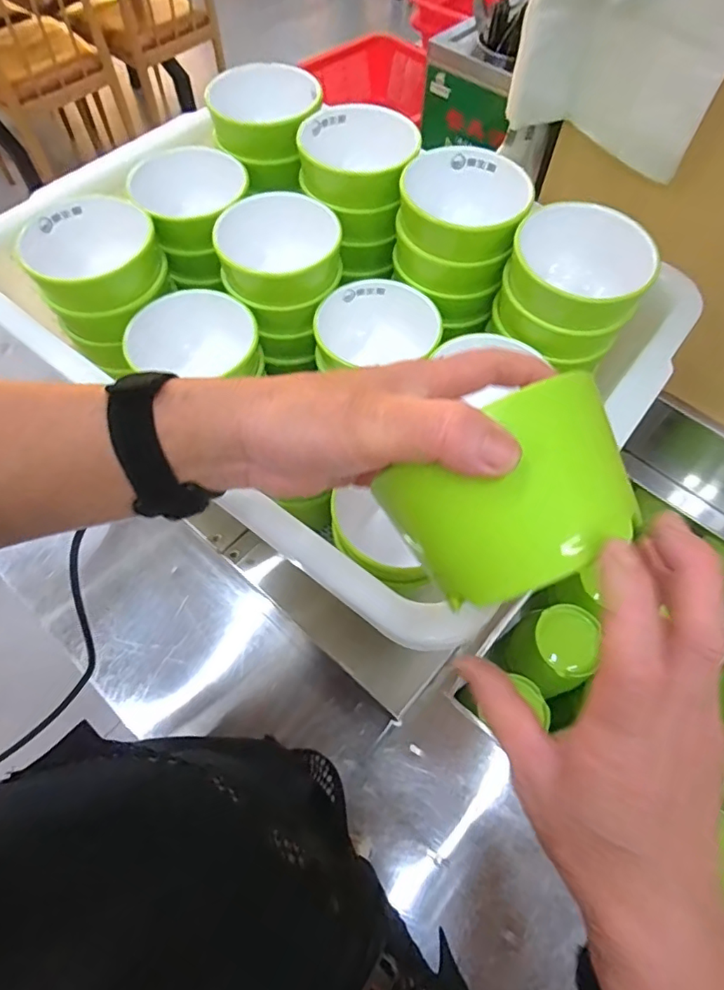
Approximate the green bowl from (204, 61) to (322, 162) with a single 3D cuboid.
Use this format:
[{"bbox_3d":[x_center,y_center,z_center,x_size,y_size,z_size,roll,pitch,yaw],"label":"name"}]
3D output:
[{"bbox_3d":[-0.092,-0.370,0.519,0.096,0.051,0.080,12,61,6],"label":"green bowl"}]

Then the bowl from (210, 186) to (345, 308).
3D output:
[{"bbox_3d":[-0.073,-0.213,0.482,0.104,0.057,0.105,0,61,0],"label":"bowl"}]

